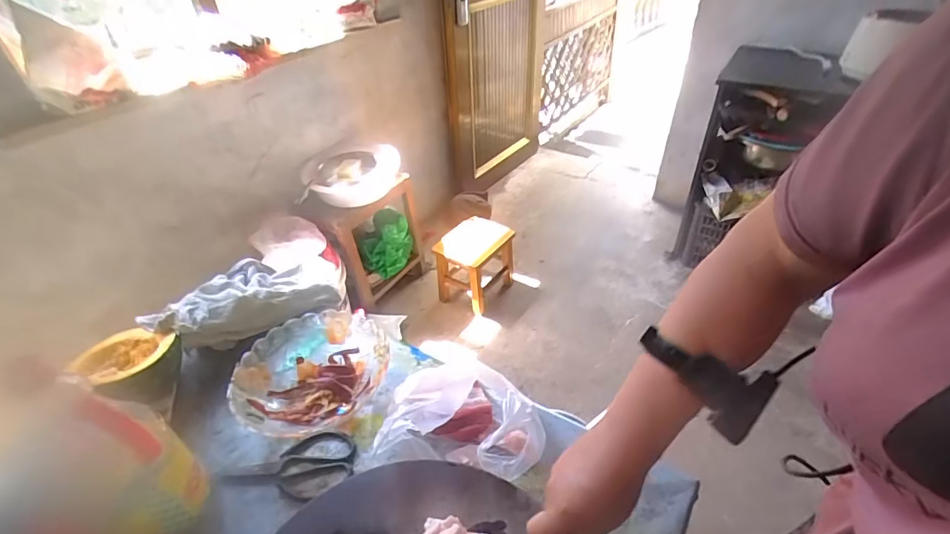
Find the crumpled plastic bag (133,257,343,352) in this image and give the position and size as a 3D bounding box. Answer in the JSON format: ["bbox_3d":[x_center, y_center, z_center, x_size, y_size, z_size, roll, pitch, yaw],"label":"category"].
[{"bbox_3d":[-0.411,0.042,0.853,0.309,0.106,0.164,-28,45,-29],"label":"crumpled plastic bag"}]

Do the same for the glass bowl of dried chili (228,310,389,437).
[{"bbox_3d":[-0.249,0.158,0.704,0.211,0.068,0.177,-28,45,-29],"label":"glass bowl of dried chili"}]

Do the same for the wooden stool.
[{"bbox_3d":[-0.001,-0.008,1.915,0.247,0.259,0.314,21,44,27],"label":"wooden stool"}]

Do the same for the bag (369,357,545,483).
[{"bbox_3d":[-0.009,0.185,0.595,0.190,0.120,0.137,8,39,13],"label":"bag"}]

